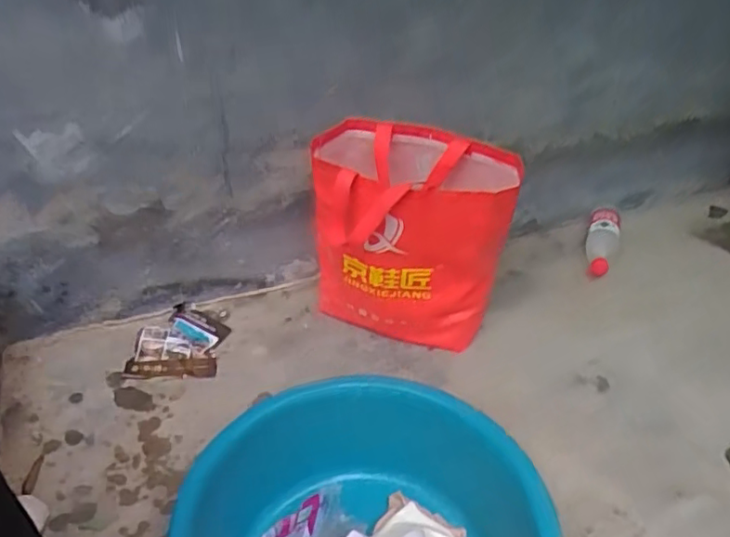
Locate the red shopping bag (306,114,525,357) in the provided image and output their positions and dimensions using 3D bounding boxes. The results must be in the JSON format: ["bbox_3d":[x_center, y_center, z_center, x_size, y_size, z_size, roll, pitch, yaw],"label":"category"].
[{"bbox_3d":[0.068,-0.039,0.963,0.281,0.329,0.207,0,35,-1],"label":"red shopping bag"}]

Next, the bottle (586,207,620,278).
[{"bbox_3d":[0.476,-0.059,1.220,0.059,0.061,0.200,13,50,17],"label":"bottle"}]

